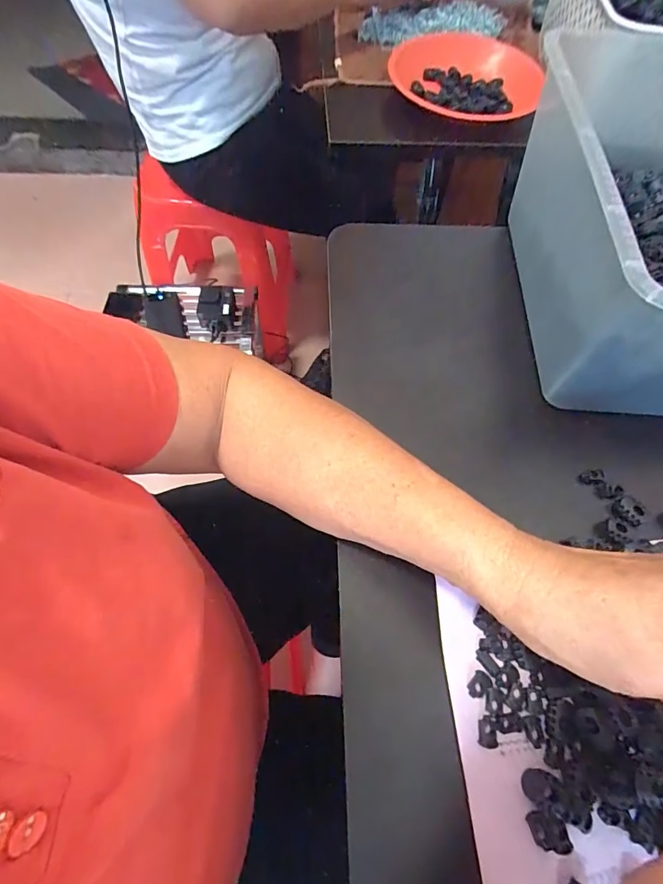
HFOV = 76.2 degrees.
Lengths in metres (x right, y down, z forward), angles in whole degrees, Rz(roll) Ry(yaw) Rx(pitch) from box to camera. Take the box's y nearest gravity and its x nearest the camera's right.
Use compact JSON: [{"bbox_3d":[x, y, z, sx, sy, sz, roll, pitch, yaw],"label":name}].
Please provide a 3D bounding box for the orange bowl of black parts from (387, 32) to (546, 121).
[{"bbox_3d":[0.170,-0.466,0.548,0.192,0.041,0.175,7,63,1],"label":"orange bowl of black parts"}]

